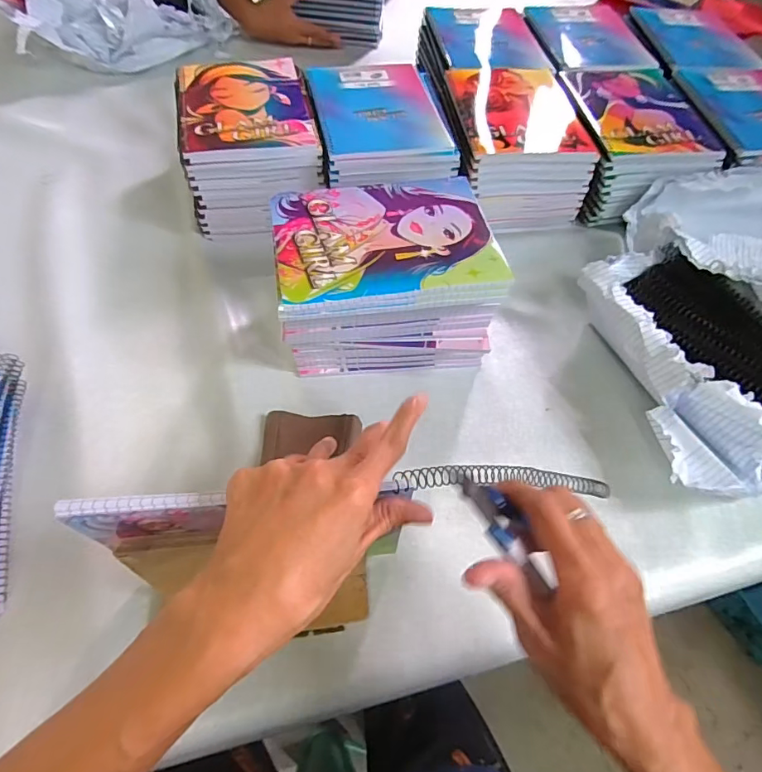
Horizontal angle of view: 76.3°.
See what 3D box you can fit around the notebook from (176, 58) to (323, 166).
[{"bbox_3d":[-0.164,-0.339,0.589,0.153,0.013,0.193,-10,60,-10],"label":"notebook"}]

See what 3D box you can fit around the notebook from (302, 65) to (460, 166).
[{"bbox_3d":[-0.005,-0.345,0.611,0.154,0.014,0.209,-10,61,-9],"label":"notebook"}]

